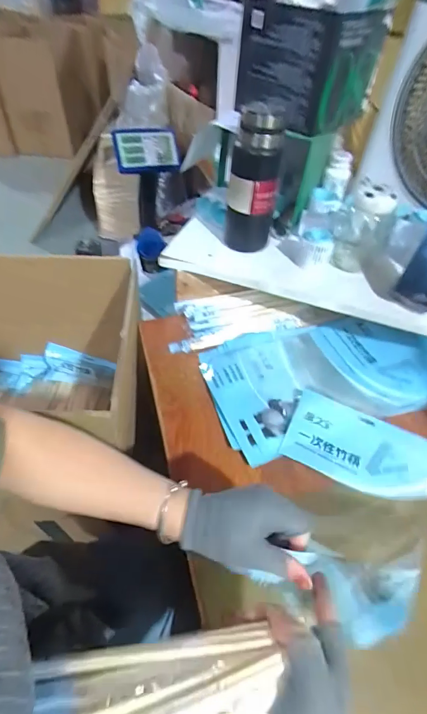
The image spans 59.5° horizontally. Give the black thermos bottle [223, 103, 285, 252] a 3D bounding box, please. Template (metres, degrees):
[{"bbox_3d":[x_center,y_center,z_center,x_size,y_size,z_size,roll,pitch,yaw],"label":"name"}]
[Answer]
[{"bbox_3d":[0.065,-0.277,0.601,0.078,0.202,0.069,6,48,0],"label":"black thermos bottle"}]

